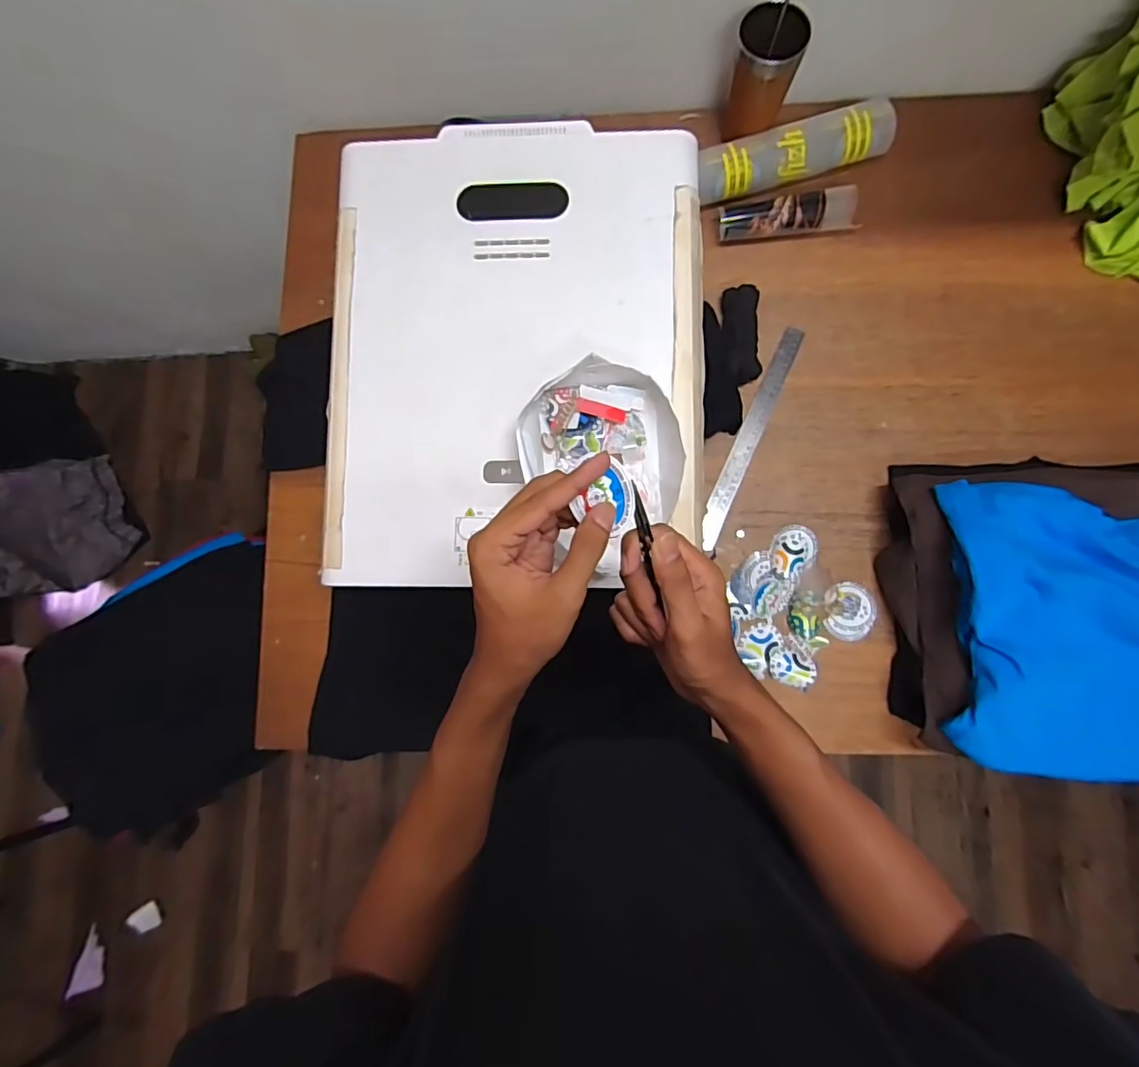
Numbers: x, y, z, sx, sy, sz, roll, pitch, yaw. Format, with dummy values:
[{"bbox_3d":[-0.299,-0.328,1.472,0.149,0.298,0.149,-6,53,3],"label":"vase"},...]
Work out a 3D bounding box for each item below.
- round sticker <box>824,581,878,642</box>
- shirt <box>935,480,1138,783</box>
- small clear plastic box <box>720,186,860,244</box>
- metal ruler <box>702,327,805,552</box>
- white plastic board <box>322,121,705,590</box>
[{"bbox_3d":[0.358,0.100,0.702,0.067,0.009,0.070,0,87,0],"label":"round sticker"},{"bbox_3d":[0.689,0.120,0.622,0.536,0.104,0.324,3,83,3],"label":"shirt"},{"bbox_3d":[0.291,-0.425,0.732,0.181,0.047,0.050,-6,82,2],"label":"small clear plastic box"},{"bbox_3d":[0.239,-0.128,0.730,0.027,0.007,0.316,24,87,5],"label":"metal ruler"},{"bbox_3d":[-0.057,-0.198,0.587,0.397,0.030,0.492,-1,82,3],"label":"white plastic board"}]

